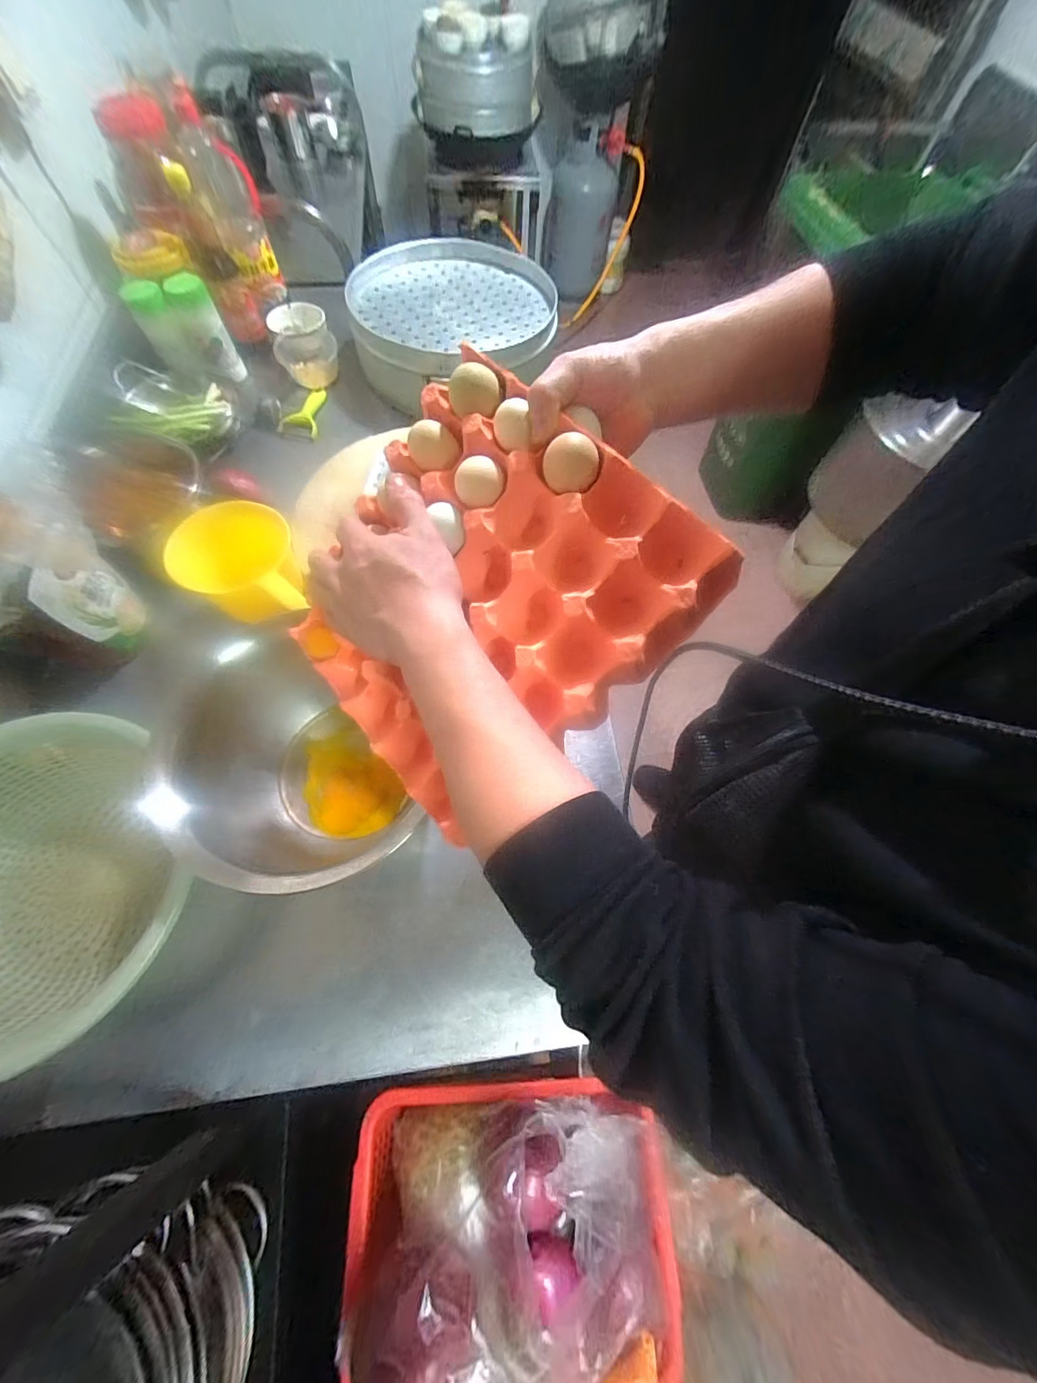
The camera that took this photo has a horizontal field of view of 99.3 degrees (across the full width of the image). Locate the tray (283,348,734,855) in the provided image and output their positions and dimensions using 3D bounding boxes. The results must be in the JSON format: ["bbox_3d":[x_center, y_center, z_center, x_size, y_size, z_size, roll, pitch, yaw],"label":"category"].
[{"bbox_3d":[-0.039,-0.073,0.356,0.276,0.056,0.300,45,105,11],"label":"tray"}]

